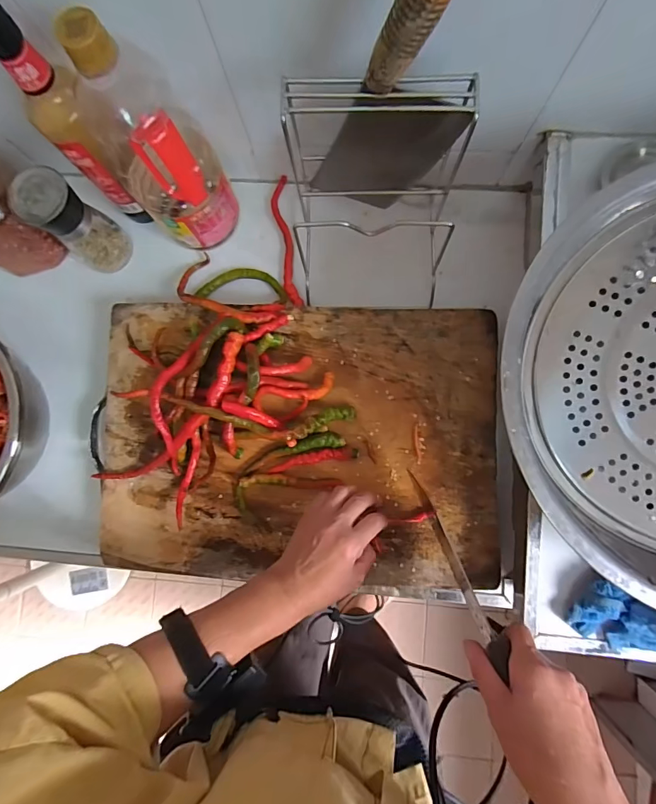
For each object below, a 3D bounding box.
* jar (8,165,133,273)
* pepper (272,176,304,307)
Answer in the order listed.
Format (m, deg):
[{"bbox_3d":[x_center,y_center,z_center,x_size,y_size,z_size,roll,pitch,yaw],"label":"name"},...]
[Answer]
[{"bbox_3d":[-0.295,-0.207,0.486,0.063,0.132,0.061,0,85,3],"label":"jar"},{"bbox_3d":[-0.054,-0.205,0.529,0.021,0.007,0.171,-8,85,2],"label":"pepper"}]

